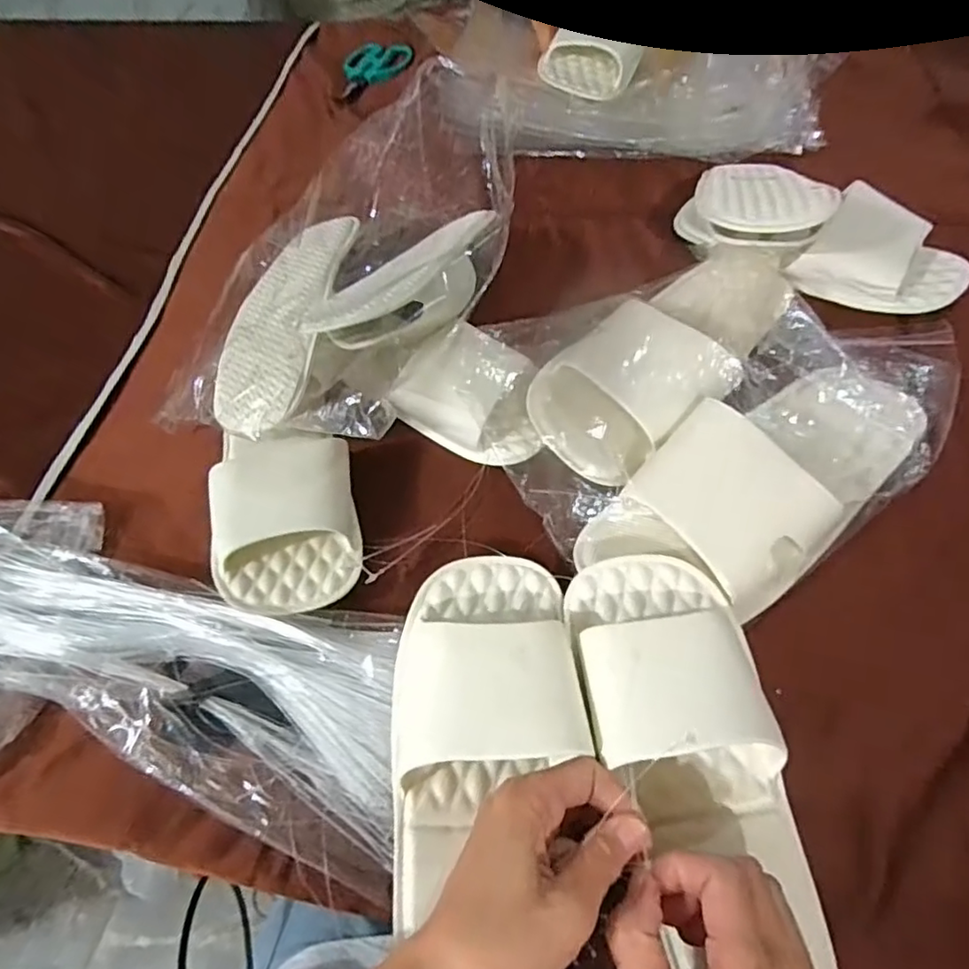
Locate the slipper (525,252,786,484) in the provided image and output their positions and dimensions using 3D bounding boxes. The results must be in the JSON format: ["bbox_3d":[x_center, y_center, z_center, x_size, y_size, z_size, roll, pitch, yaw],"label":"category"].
[{"bbox_3d":[0.143,-0.102,0.465,0.261,0.060,0.115,-41,64,-18],"label":"slipper"}]

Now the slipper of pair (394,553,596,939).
[{"bbox_3d":[0.003,0.147,0.326,0.100,0.053,0.233,-3,58,2],"label":"slipper of pair"}]

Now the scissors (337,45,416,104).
[{"bbox_3d":[-0.144,-0.525,0.768,0.064,0.009,0.132,21,63,17],"label":"scissors"}]

